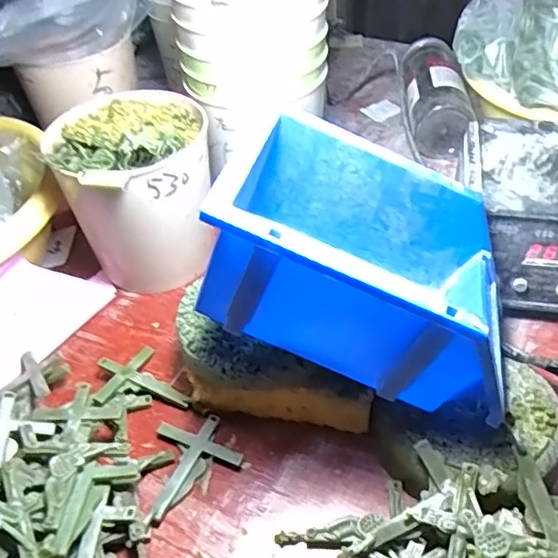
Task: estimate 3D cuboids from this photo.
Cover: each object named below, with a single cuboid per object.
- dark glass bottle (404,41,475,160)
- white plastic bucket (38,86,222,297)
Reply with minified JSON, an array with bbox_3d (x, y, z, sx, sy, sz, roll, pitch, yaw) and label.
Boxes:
[{"bbox_3d":[0.159,-0.191,0.593,0.057,0.060,0.159,1,45,7],"label":"dark glass bottle"},{"bbox_3d":[-0.101,-0.063,0.440,0.109,0.133,0.100,-3,44,3],"label":"white plastic bucket"}]

